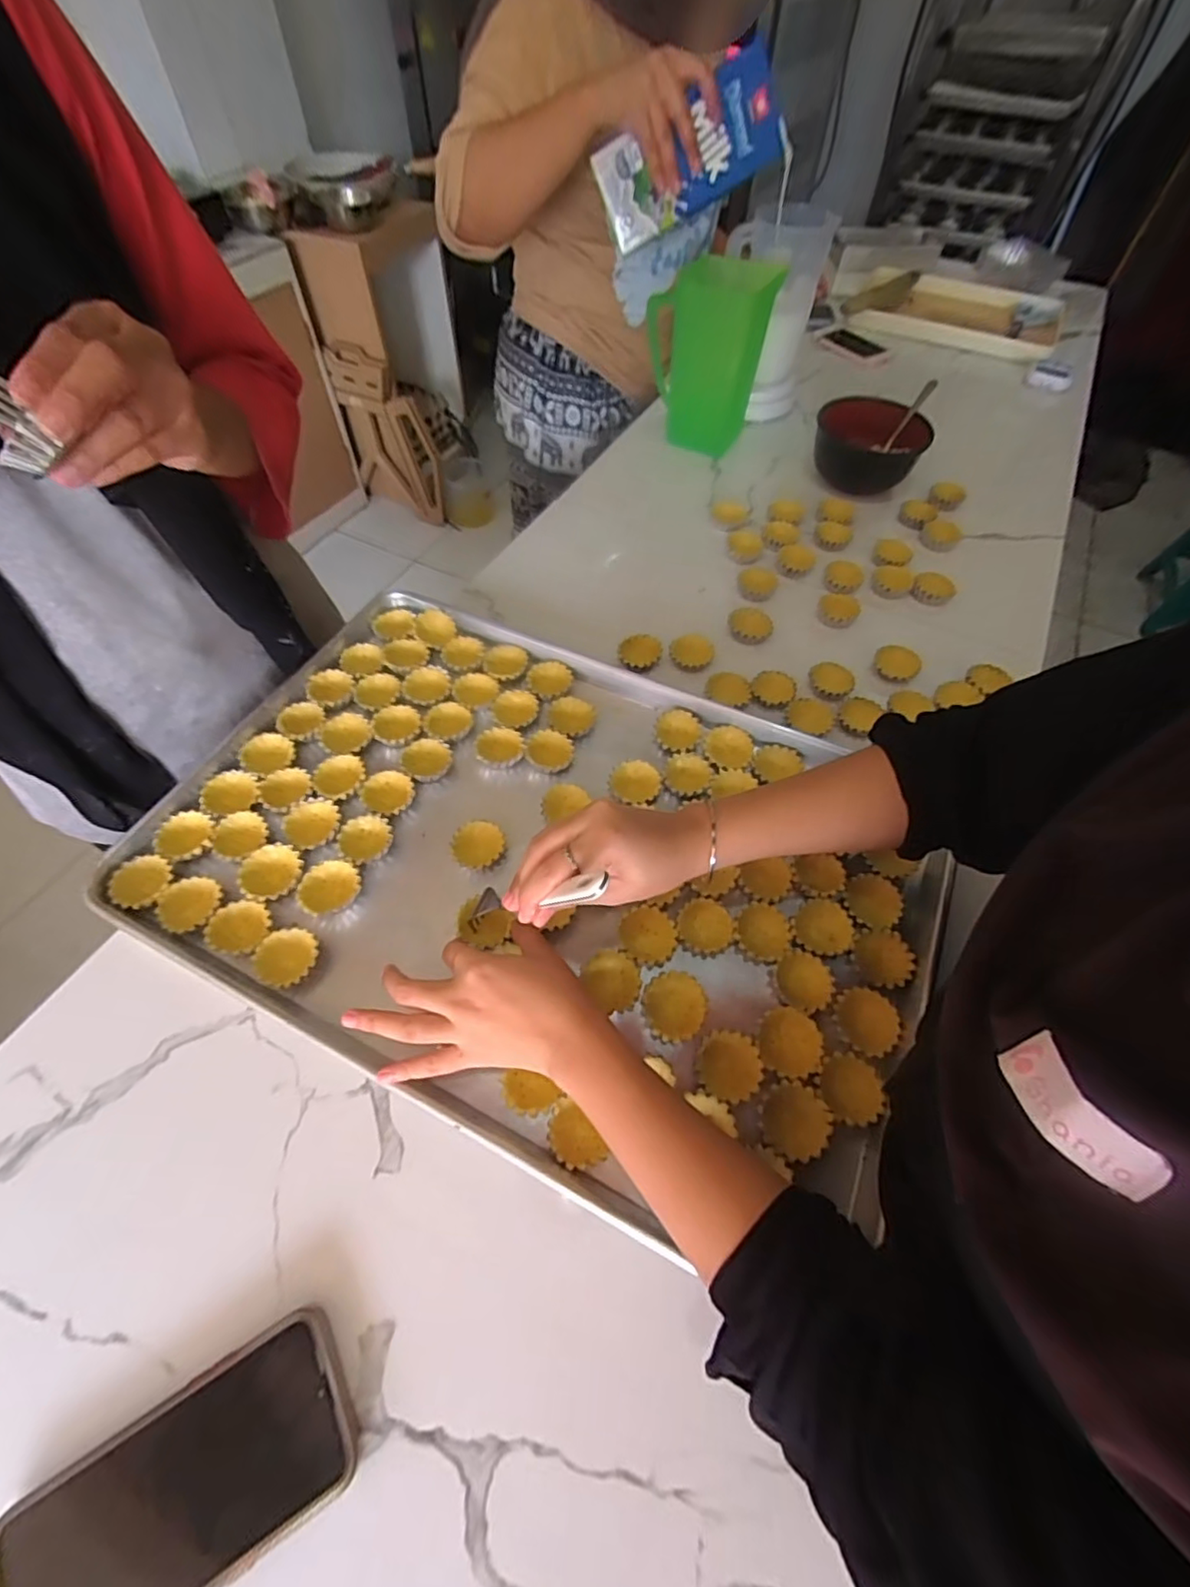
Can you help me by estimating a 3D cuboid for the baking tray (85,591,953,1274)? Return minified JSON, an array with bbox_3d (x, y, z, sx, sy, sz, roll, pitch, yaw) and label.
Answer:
[{"bbox_3d":[-0.045,0.045,0.493,0.603,0.033,0.407,23,59,12],"label":"baking tray"}]

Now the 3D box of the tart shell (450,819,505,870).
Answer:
[{"bbox_3d":[-0.098,0.045,0.495,0.042,0.020,0.041,1,58,-2],"label":"tart shell"}]

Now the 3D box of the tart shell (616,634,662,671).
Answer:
[{"bbox_3d":[0.046,-0.145,0.615,0.044,0.018,0.043,1,57,-1],"label":"tart shell"}]

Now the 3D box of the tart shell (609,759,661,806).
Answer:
[{"bbox_3d":[0.035,-0.008,0.532,0.043,0.020,0.041,1,58,-2],"label":"tart shell"}]

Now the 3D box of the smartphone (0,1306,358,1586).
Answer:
[{"bbox_3d":[-0.210,0.354,0.299,0.161,0.013,0.080,-26,62,-18],"label":"smartphone"}]

